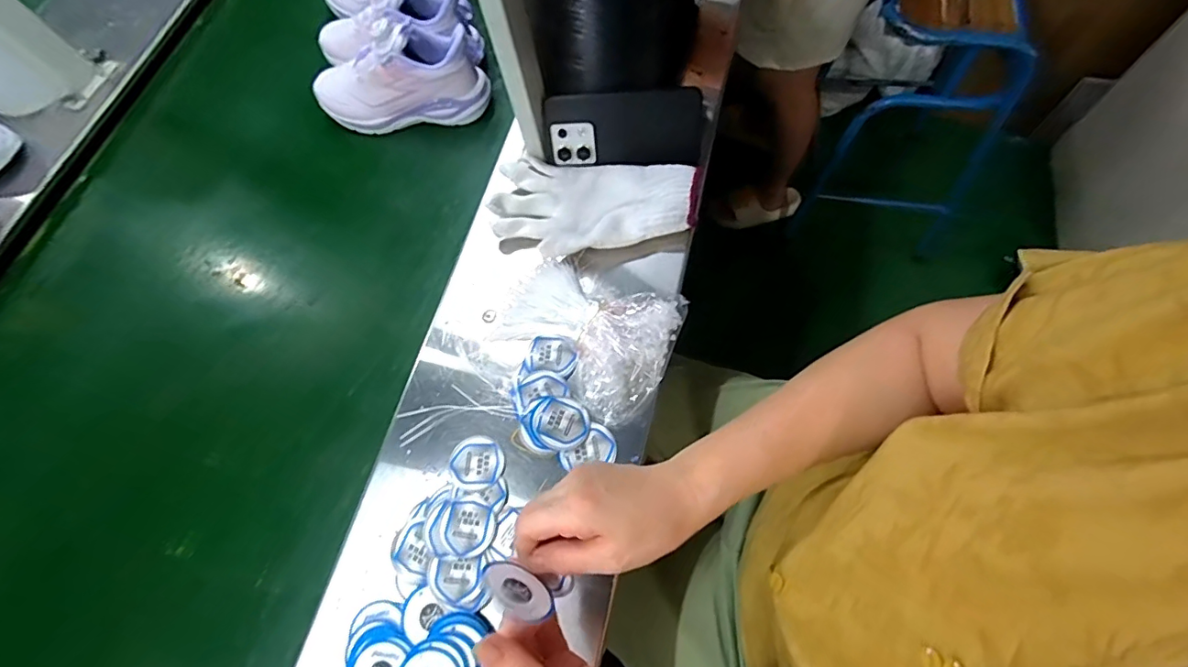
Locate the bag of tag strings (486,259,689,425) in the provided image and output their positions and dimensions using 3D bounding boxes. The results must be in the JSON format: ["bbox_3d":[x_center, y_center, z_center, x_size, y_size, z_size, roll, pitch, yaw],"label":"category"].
[{"bbox_3d":[-0.012,0.001,0.484,0.166,0.037,0.121,22,70,11],"label":"bag of tag strings"}]

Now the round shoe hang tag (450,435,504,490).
[{"bbox_3d":[-0.105,0.116,0.462,0.049,0.010,0.045,29,71,13],"label":"round shoe hang tag"}]

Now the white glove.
[{"bbox_3d":[-0.004,-0.133,0.531,0.210,0.041,0.121,9,68,6],"label":"white glove"}]

